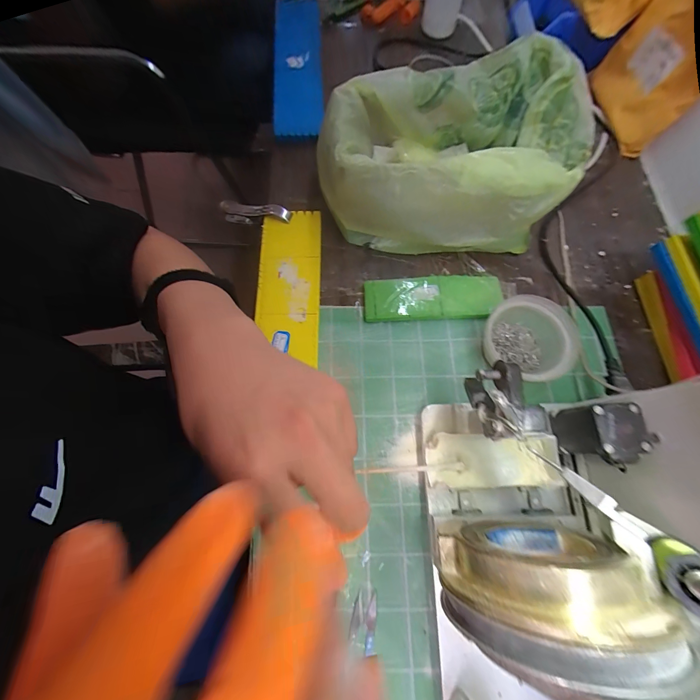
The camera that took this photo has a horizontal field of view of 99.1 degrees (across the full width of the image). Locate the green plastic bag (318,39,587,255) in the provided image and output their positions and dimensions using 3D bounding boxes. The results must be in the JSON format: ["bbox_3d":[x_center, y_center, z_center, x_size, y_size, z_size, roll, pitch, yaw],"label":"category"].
[{"bbox_3d":[0.120,-0.254,0.392,0.314,0.123,0.217,1,73,-1],"label":"green plastic bag"}]

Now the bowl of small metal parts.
[{"bbox_3d":[0.214,-0.010,0.358,0.091,0.056,0.096,0,73,-1],"label":"bowl of small metal parts"}]

